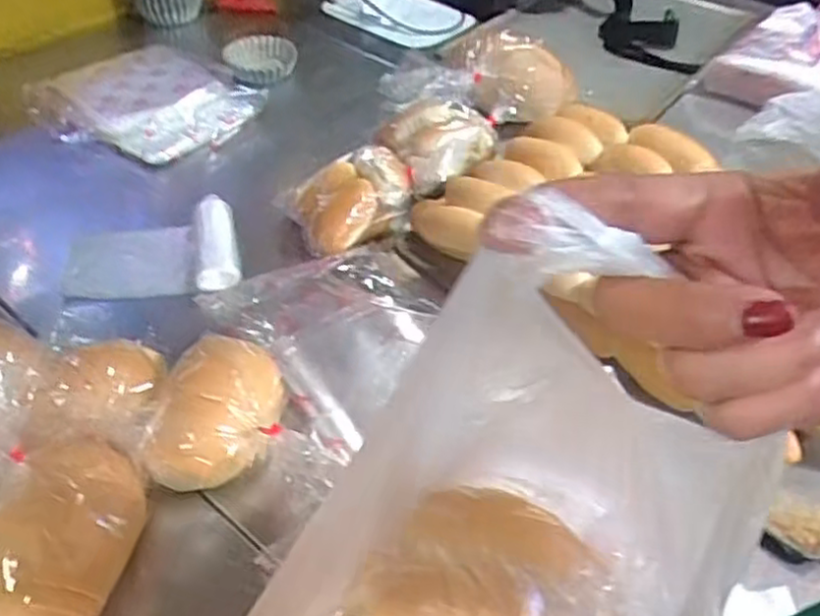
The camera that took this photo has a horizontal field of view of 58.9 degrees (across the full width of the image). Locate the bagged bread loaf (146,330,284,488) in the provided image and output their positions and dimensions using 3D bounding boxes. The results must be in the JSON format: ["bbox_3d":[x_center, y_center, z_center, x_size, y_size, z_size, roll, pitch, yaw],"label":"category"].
[{"bbox_3d":[-0.140,0.074,0.545,0.081,0.055,0.114,2,44,-1],"label":"bagged bread loaf"}]

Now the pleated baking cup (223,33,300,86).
[{"bbox_3d":[-0.201,-0.337,0.978,0.095,0.024,0.097,-3,44,-6],"label":"pleated baking cup"}]

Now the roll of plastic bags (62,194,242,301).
[{"bbox_3d":[-0.250,-0.056,0.716,0.168,0.041,0.116,-2,44,-5],"label":"roll of plastic bags"}]

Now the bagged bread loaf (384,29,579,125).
[{"bbox_3d":[0.084,-0.271,0.844,0.237,0.075,0.106,-3,44,-6],"label":"bagged bread loaf"}]

